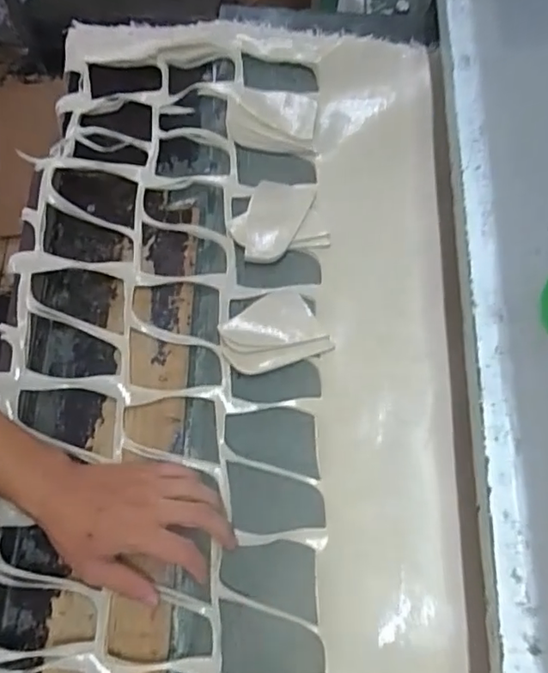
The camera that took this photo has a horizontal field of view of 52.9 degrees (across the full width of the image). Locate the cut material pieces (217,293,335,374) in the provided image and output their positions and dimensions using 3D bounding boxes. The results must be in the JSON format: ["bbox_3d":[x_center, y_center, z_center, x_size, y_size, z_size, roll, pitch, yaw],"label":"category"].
[{"bbox_3d":[-0.002,-0.008,0.541,0.102,0.034,0.072,-15,74,-6],"label":"cut material pieces"}]

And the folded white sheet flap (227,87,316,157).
[{"bbox_3d":[-0.002,-0.250,0.628,0.102,0.021,0.078,11,73,2],"label":"folded white sheet flap"}]

